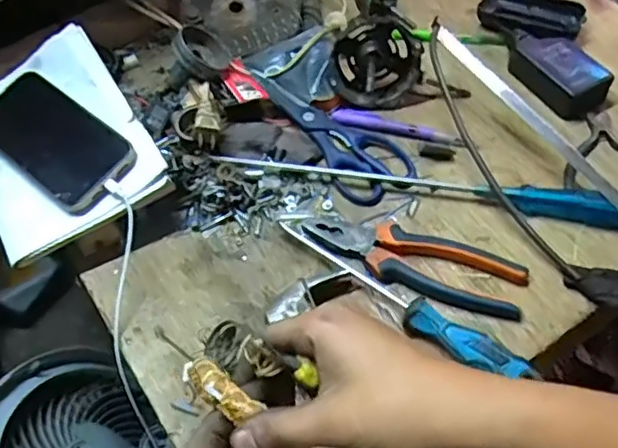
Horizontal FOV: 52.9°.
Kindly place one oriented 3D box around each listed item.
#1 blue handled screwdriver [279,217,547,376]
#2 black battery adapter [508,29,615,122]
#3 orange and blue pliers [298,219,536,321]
[{"bbox_3d":[0.066,0.061,0.497,0.234,0.025,0.026,30,63,23],"label":"blue handled screwdriver"},{"bbox_3d":[0.247,-0.154,0.627,0.050,0.044,0.109,-25,57,-13],"label":"black battery adapter"},{"bbox_3d":[0.088,0.031,0.525,0.184,0.014,0.051,18,59,16],"label":"orange and blue pliers"}]

